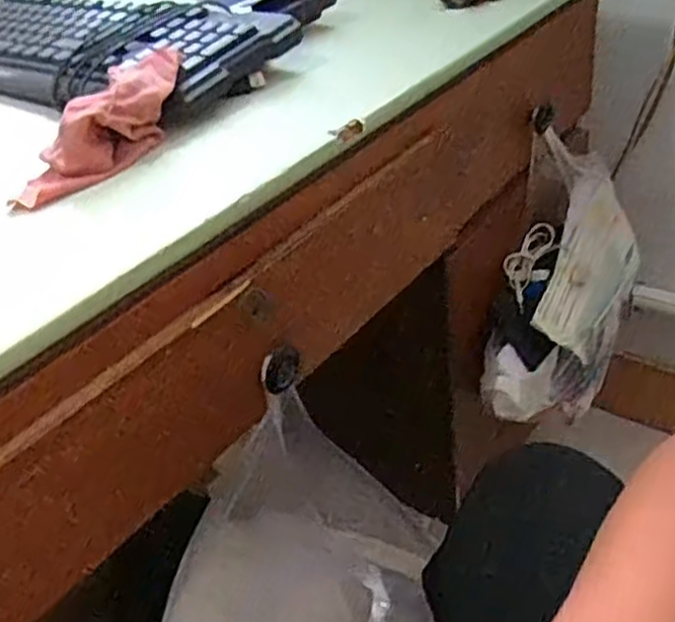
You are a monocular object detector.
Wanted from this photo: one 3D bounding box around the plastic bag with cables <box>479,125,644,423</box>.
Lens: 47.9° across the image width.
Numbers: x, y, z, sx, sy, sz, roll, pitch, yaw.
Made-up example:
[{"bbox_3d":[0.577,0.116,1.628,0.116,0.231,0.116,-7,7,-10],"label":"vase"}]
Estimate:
[{"bbox_3d":[0.241,-0.023,0.824,0.123,0.179,0.299,13,71,25],"label":"plastic bag with cables"}]

